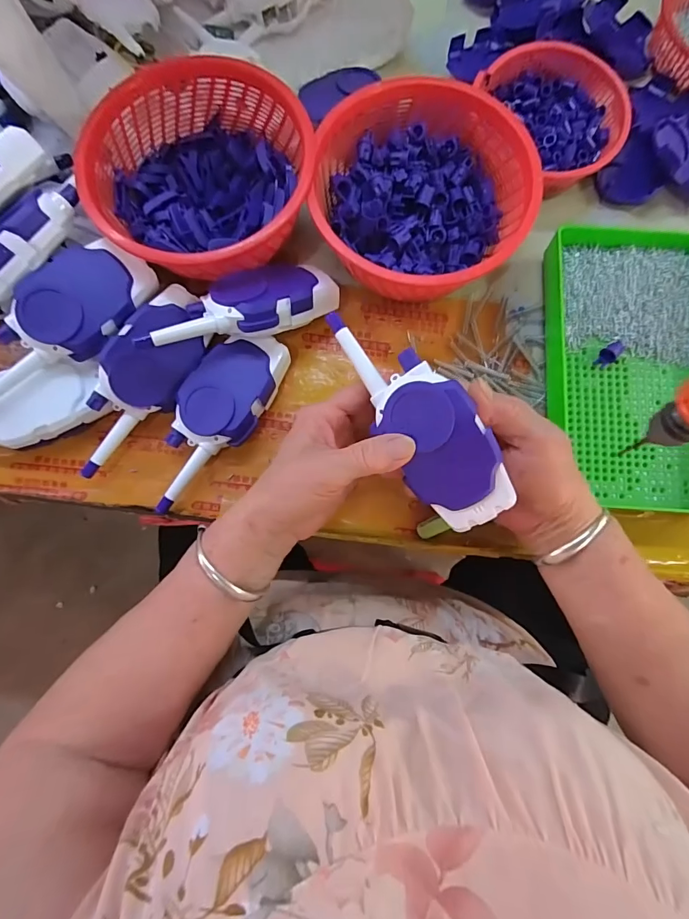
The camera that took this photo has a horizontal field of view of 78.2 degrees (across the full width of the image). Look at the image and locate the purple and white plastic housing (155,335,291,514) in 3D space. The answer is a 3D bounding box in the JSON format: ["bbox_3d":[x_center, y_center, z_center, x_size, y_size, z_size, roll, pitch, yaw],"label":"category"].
[{"bbox_3d":[-0.108,-0.034,0.356,0.062,0.038,0.159,32,82,3],"label":"purple and white plastic housing"}]

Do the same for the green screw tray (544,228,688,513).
[{"bbox_3d":[0.254,-0.081,0.364,0.155,0.031,0.243,2,81,-1],"label":"green screw tray"}]

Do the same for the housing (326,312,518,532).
[{"bbox_3d":[0.050,-0.031,0.281,0.058,0.035,0.160,-36,94,22],"label":"housing"}]

